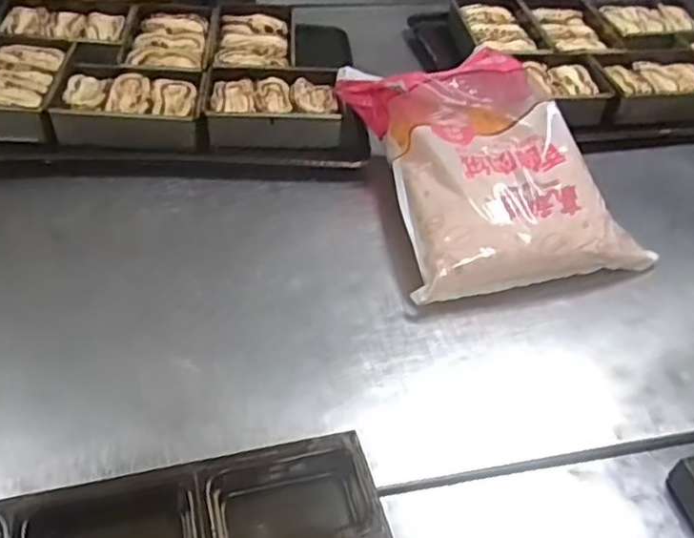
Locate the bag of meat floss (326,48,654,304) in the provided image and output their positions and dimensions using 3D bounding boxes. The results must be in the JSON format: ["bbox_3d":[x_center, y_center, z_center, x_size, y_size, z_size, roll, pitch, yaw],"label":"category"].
[{"bbox_3d":[0.178,-0.137,0.858,0.297,0.128,0.333,-7,48,-13],"label":"bag of meat floss"}]

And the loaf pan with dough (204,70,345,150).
[{"bbox_3d":[-0.103,-0.233,0.967,0.181,0.053,0.131,0,45,-6],"label":"loaf pan with dough"}]

